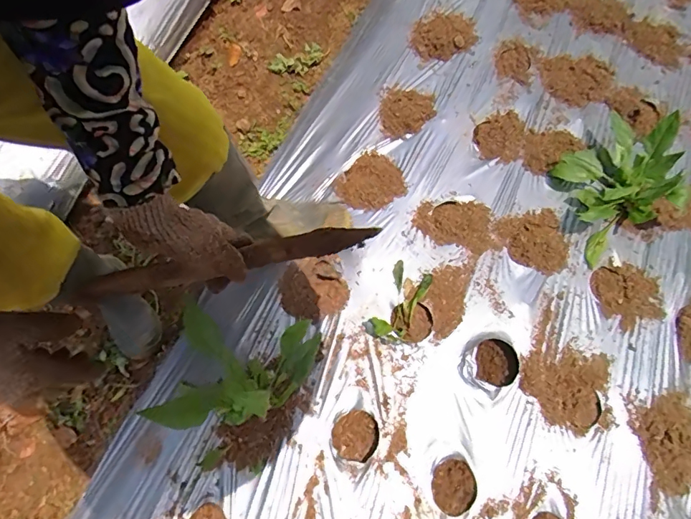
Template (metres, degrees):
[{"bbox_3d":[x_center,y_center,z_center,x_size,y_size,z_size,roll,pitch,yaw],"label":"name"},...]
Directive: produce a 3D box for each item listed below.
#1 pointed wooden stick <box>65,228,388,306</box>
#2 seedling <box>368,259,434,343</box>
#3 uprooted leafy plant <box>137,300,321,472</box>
[{"bbox_3d":[-0.135,0.003,0.521,0.336,0.019,0.028,-13,76,3],"label":"pointed wooden stick"},{"bbox_3d":[0.099,0.081,0.839,0.084,0.048,0.153,29,60,6],"label":"seedling"},{"bbox_3d":[-0.168,0.196,0.712,0.197,0.160,0.242,15,76,3],"label":"uprooted leafy plant"}]

